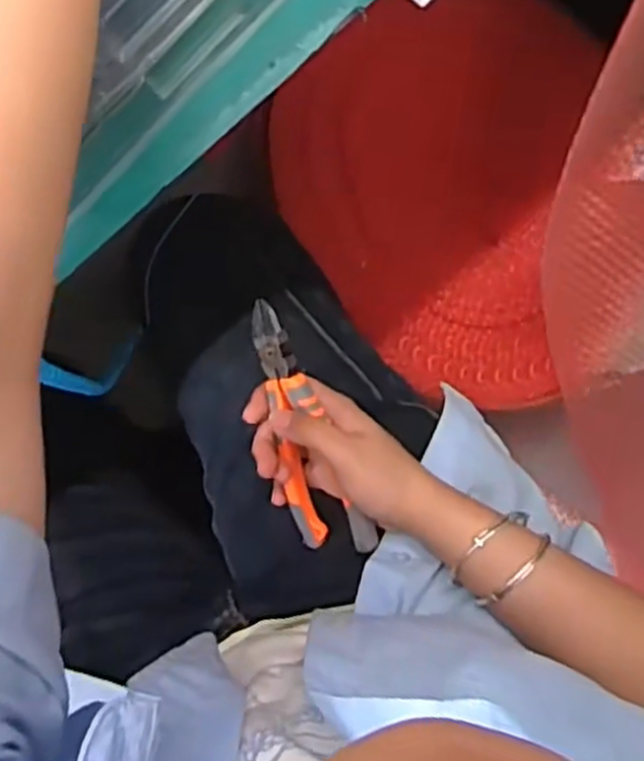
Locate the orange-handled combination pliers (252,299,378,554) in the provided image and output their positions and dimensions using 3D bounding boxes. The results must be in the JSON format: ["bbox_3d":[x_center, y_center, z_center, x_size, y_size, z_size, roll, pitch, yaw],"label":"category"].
[{"bbox_3d":[-0.009,0.030,0.466,0.050,0.031,0.158,-12,106,7],"label":"orange-handled combination pliers"}]

